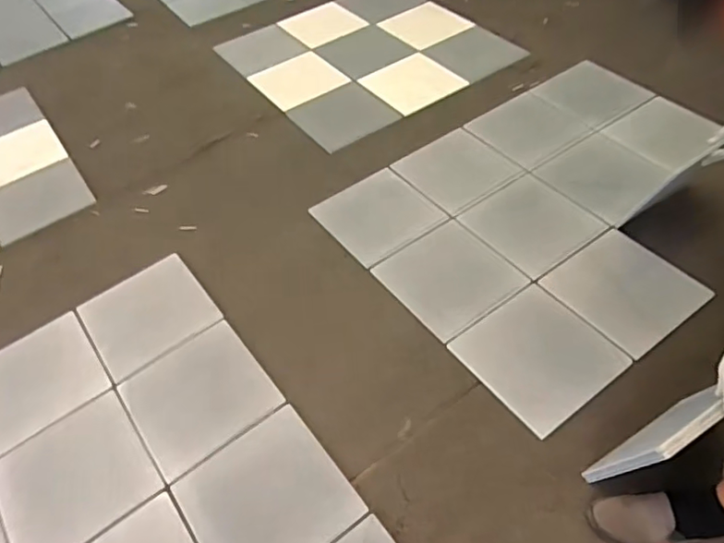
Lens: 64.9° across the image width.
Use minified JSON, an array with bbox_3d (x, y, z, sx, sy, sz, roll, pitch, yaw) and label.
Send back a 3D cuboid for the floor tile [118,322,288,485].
[{"bbox_3d":[-0.394,0.294,1.377,0.304,0.019,0.323,-32,54,-20],"label":"floor tile"}]

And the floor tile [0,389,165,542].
[{"bbox_3d":[-0.643,0.454,1.268,0.302,0.013,0.313,-32,54,-20],"label":"floor tile"}]

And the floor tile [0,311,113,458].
[{"bbox_3d":[-0.834,0.272,1.436,0.314,0.016,0.304,-32,54,-20],"label":"floor tile"}]

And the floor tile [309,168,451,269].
[{"bbox_3d":[0.050,-0.180,1.731,0.299,0.015,0.302,-31,54,-19],"label":"floor tile"}]

